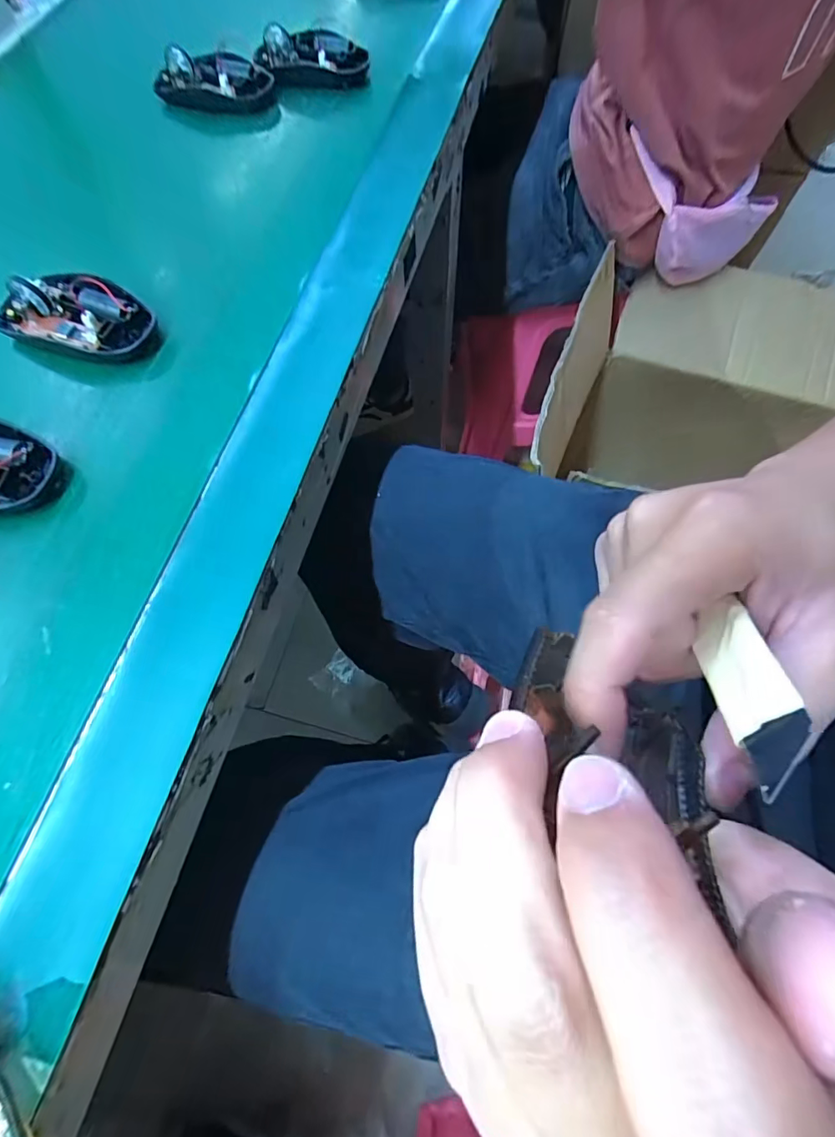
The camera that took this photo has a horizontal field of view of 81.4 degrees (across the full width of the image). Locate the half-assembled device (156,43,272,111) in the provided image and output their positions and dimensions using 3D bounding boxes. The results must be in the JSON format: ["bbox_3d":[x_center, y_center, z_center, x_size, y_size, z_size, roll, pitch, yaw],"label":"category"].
[{"bbox_3d":[-0.174,-0.421,0.416,0.098,0.026,0.051,7,69,3],"label":"half-assembled device"}]

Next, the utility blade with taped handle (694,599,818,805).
[{"bbox_3d":[0.088,0.030,0.129,0.004,0.017,0.062,31,30,-3],"label":"utility blade with taped handle"}]

